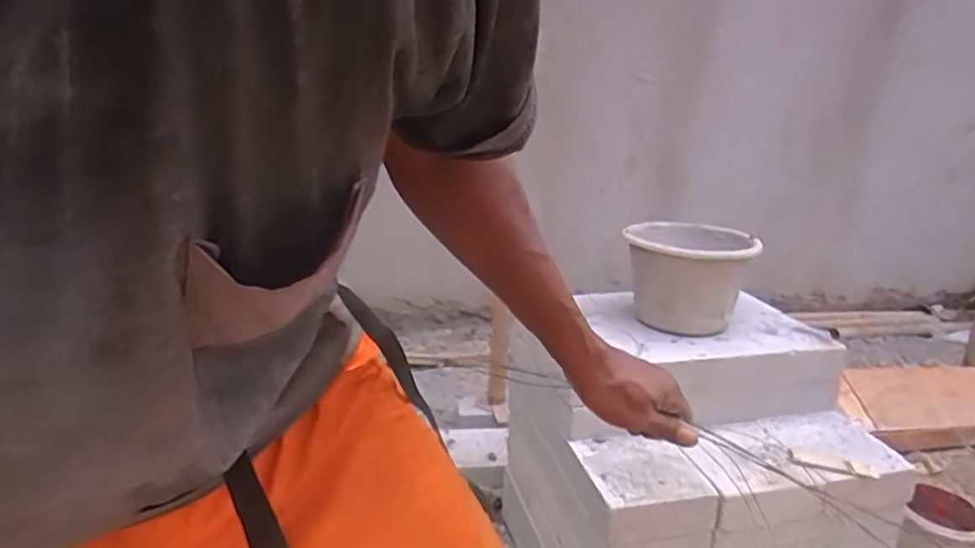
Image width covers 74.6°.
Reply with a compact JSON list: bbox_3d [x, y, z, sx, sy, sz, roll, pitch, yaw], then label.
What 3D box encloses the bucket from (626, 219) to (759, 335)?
[{"bbox_3d":[0.438,0.008,1.392,0.257,0.195,0.257,5,18,8],"label":"bucket"}]

